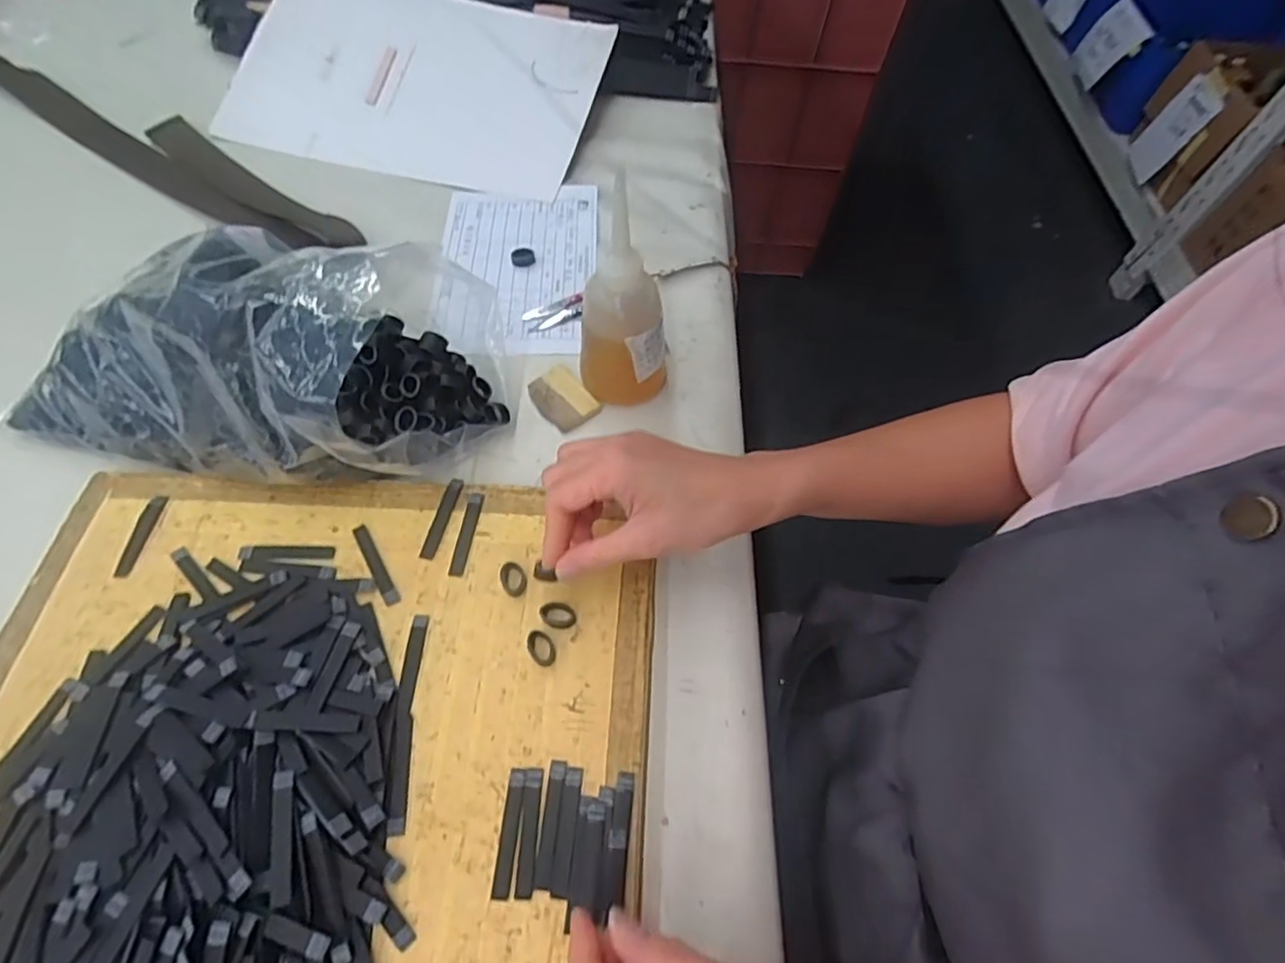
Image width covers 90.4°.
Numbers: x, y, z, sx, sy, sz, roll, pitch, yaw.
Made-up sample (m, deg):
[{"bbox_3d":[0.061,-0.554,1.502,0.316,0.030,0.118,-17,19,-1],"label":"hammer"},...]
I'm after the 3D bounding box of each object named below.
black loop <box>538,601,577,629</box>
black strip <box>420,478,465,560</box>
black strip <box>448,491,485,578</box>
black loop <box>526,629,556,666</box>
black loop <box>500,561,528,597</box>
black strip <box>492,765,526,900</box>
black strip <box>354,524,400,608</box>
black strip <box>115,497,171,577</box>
[{"bbox_3d":[-0.051,0.081,0.385,0.022,0.006,0.016,9,59,0],"label":"black loop"},{"bbox_3d":[-0.133,0.024,0.423,0.010,0.004,0.059,14,59,3],"label":"black strip"},{"bbox_3d":[-0.115,0.033,0.418,0.010,0.004,0.059,8,59,0],"label":"black strip"},{"bbox_3d":[-0.060,0.099,0.382,0.015,0.006,0.022,-32,67,-21],"label":"black loop"},{"bbox_3d":[-0.081,0.060,0.397,0.016,0.005,0.023,-24,64,-18],"label":"black loop"},{"bbox_3d":[-0.070,0.184,0.335,0.009,0.004,0.059,5,59,-2],"label":"black strip"},{"bbox_3d":[-0.169,0.052,0.405,0.008,0.004,0.060,-28,67,-17],"label":"black strip"},{"bbox_3d":[-0.324,0.034,0.411,0.011,0.004,0.056,8,59,0],"label":"black strip"}]

